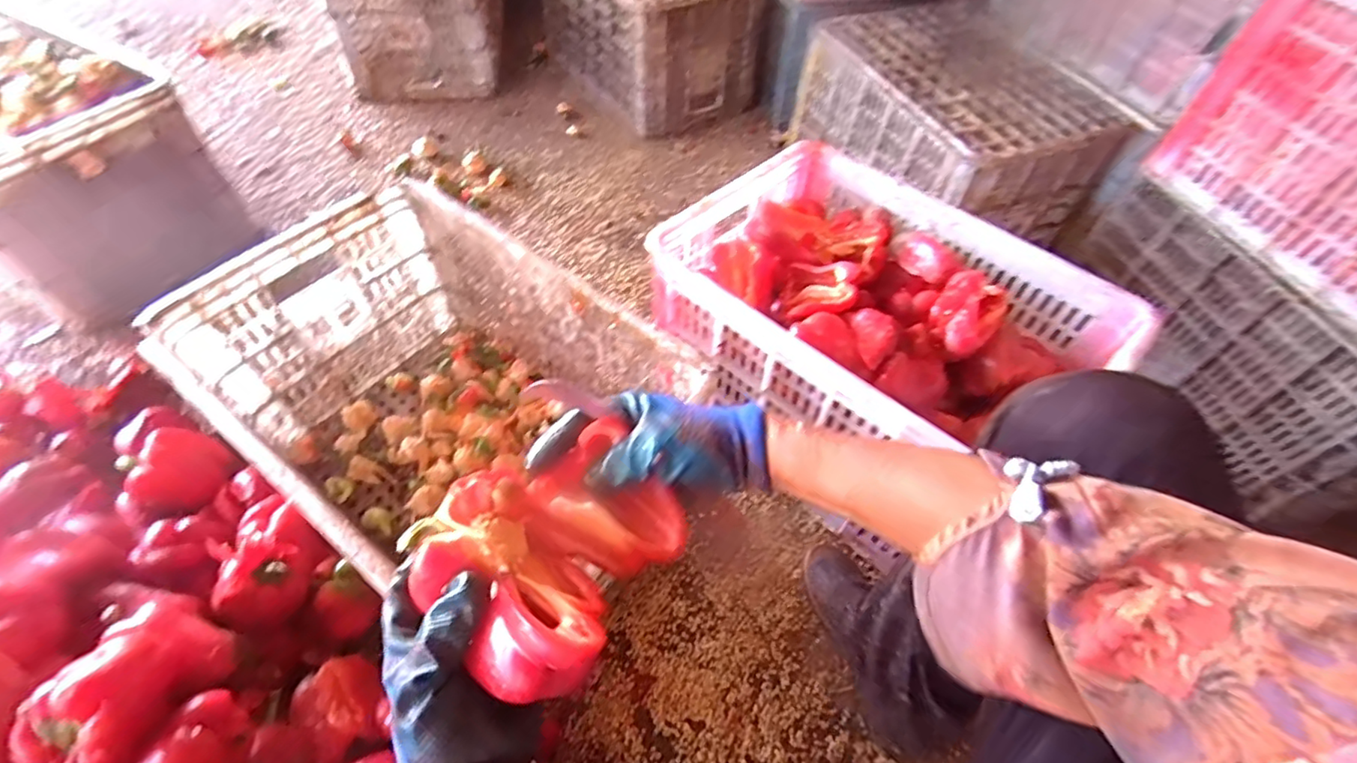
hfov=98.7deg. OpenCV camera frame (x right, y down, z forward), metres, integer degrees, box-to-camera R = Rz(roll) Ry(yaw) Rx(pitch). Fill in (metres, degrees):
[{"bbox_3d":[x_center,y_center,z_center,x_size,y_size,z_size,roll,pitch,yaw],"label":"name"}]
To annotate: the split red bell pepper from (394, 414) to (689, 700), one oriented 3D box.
[{"bbox_3d":[-0.074,0.099,0.360,0.134,0.055,0.147,37,58,22],"label":"split red bell pepper"}]

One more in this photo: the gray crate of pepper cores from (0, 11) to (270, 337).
[{"bbox_3d":[-1.074,-0.366,0.966,0.524,0.277,0.328,25,55,15],"label":"gray crate of pepper cores"}]

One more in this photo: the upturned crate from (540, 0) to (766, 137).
[{"bbox_3d":[-0.076,-0.872,1.426,0.360,0.277,0.493,-24,58,-21],"label":"upturned crate"}]

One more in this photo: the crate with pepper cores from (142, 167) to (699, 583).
[{"bbox_3d":[-0.275,0.046,0.708,0.511,0.281,0.350,33,57,20],"label":"crate with pepper cores"}]

